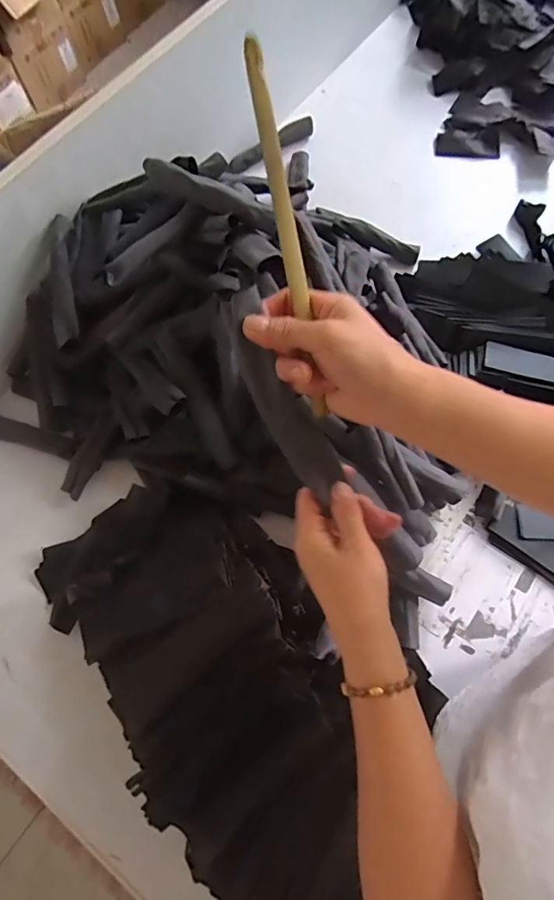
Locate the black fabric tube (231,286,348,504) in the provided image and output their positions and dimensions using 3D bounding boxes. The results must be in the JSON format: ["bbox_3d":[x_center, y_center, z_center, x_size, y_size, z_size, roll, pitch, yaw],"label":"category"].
[{"bbox_3d":[0.006,-0.037,0.377,0.038,0.014,0.167,-32,108,-9],"label":"black fabric tube"}]

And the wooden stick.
[{"bbox_3d":[0.009,-0.156,0.362,0.013,0.019,0.262,-12,99,-3],"label":"wooden stick"}]

